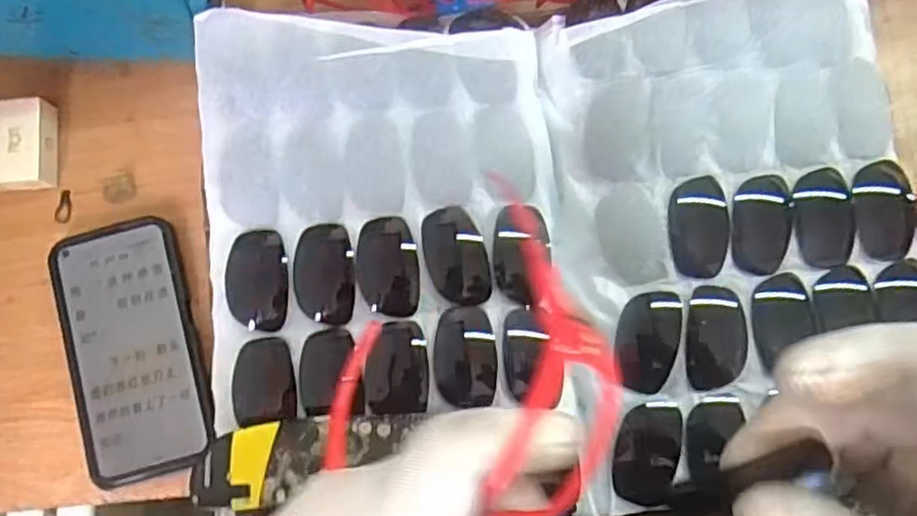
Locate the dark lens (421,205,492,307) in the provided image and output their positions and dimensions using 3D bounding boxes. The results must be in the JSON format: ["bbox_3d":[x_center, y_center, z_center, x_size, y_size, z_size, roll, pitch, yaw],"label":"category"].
[{"bbox_3d":[-0.001,-0.001,0.385,0.032,0.007,0.053,-14,82,-2],"label":"dark lens"}]

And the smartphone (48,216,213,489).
[{"bbox_3d":[-0.209,0.057,0.452,0.082,0.010,0.162,-14,82,-2],"label":"smartphone"}]

